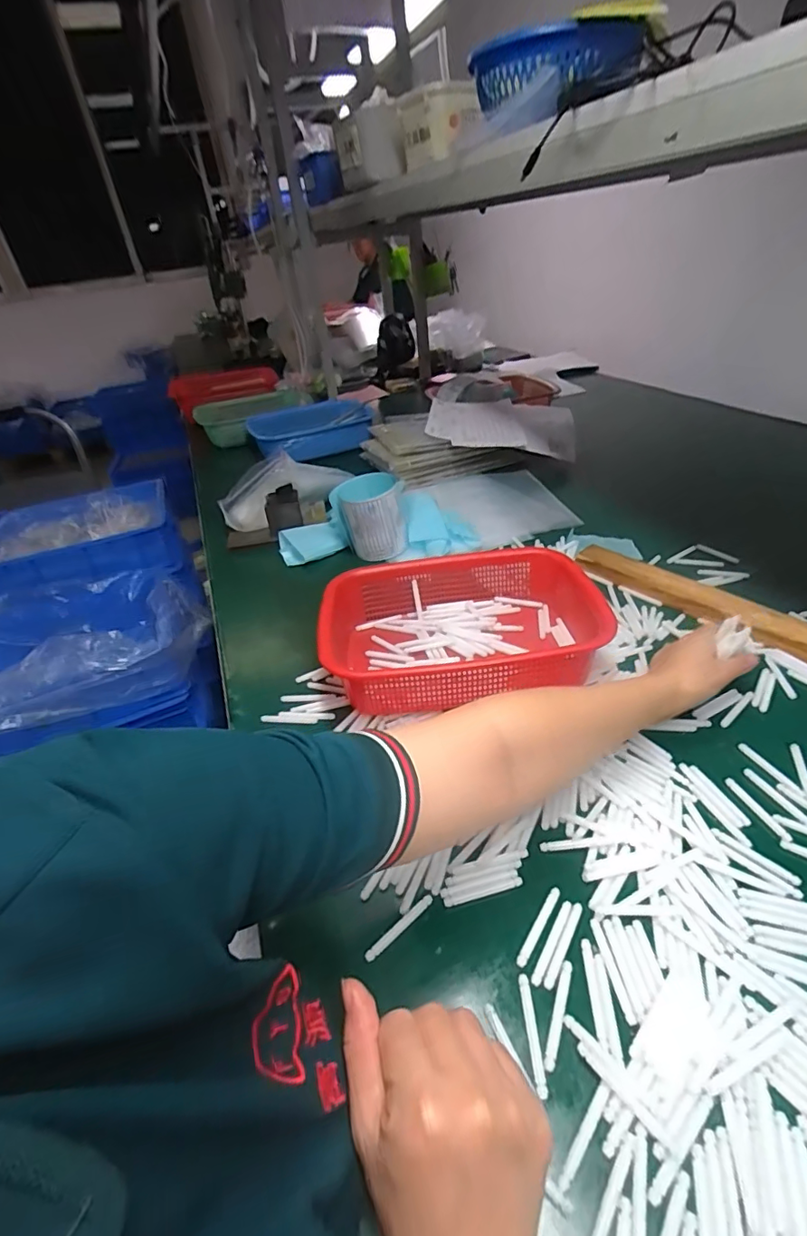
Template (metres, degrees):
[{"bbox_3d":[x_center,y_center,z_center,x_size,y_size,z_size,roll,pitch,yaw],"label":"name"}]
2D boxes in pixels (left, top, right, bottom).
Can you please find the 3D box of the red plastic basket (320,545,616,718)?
[{"bbox_3d":[0.062,0.010,0.569,0.288,0.076,0.209,-6,37,0],"label":"red plastic basket"}]

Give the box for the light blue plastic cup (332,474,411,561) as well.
[{"bbox_3d":[-0.052,-0.153,0.791,0.099,0.117,0.084,-11,37,-7],"label":"light blue plastic cup"}]

